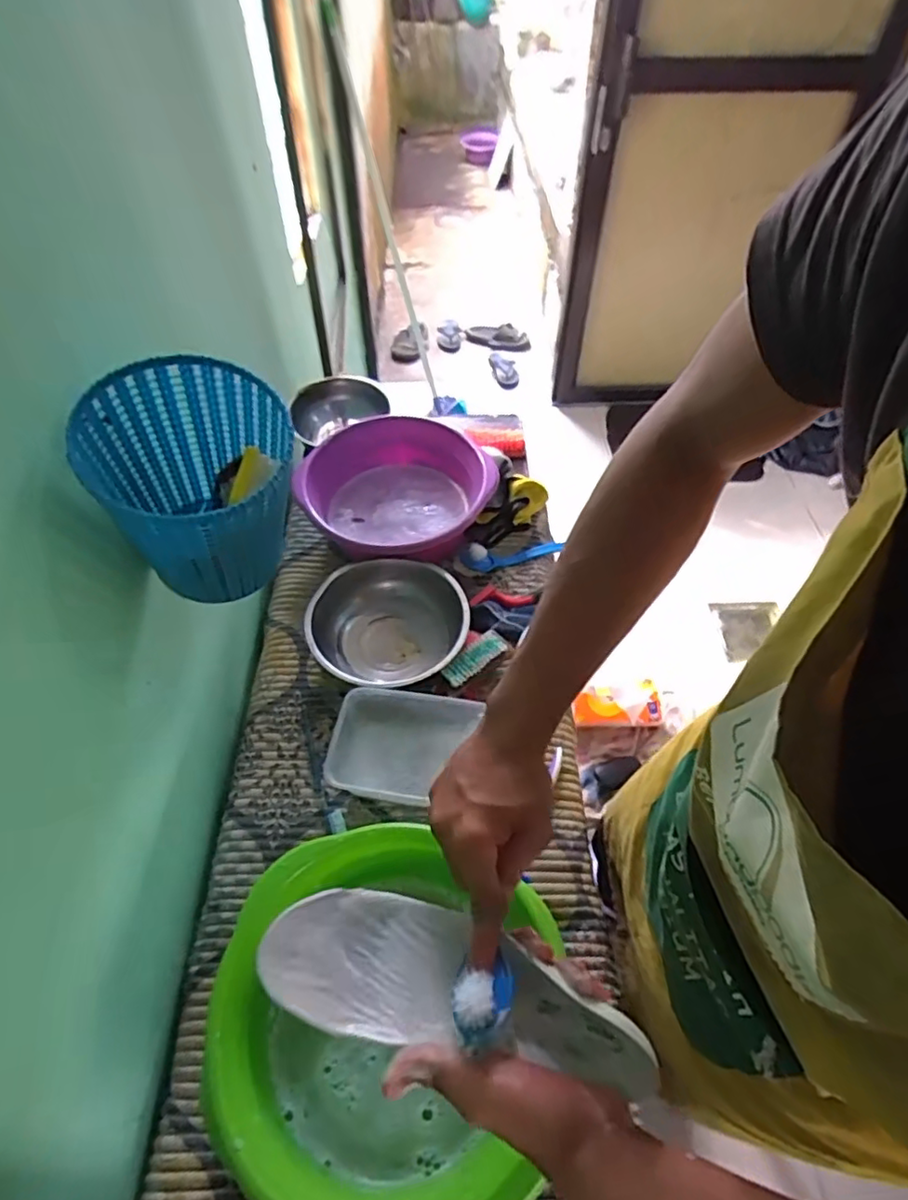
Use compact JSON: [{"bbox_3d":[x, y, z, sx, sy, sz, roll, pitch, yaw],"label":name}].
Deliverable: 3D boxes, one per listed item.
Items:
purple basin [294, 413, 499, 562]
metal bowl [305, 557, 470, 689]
[{"bbox_3d":[-0.078,-0.160,0.900,0.282,0.080,0.258,-20,54,-15],"label":"purple basin"},{"bbox_3d":[-0.082,0.041,0.784,0.194,0.072,0.192,0,52,0],"label":"metal bowl"}]

